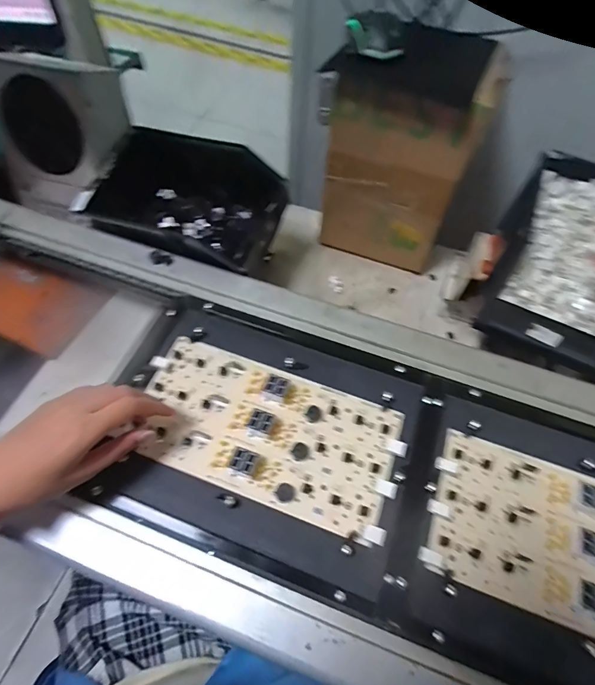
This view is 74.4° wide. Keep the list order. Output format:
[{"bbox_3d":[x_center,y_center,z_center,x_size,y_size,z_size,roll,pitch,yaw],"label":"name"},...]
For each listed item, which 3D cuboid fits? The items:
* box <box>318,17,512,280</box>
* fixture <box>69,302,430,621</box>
[{"bbox_3d":[0.140,-0.249,0.556,0.180,0.279,0.114,22,62,8],"label":"box"},{"bbox_3d":[-0.035,0.086,0.390,0.294,0.024,0.226,17,60,9],"label":"fixture"}]

